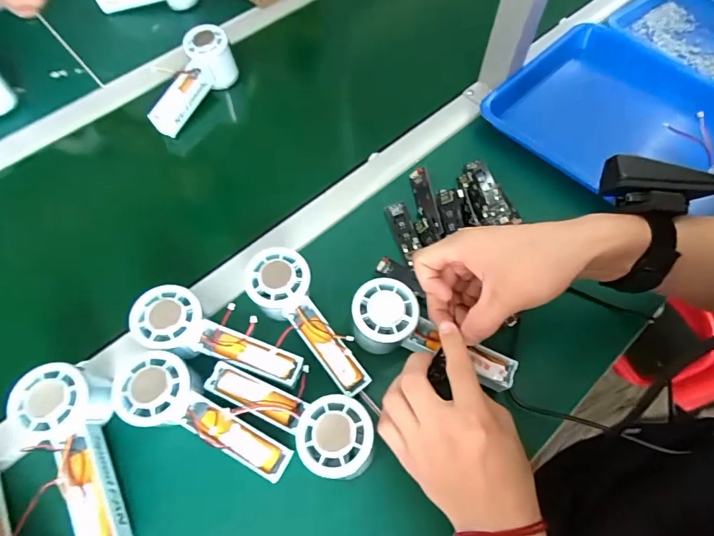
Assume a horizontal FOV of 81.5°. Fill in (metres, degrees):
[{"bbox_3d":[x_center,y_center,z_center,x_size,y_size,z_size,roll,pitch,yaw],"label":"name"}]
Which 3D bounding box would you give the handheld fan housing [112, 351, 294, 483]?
[{"bbox_3d":[-0.122,0.121,0.345,0.146,0.054,0.054,21,64,11],"label":"handheld fan housing"}]

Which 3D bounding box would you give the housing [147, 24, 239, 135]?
[{"bbox_3d":[-0.215,-0.239,0.546,0.050,0.059,0.147,25,80,13],"label":"housing"}]

